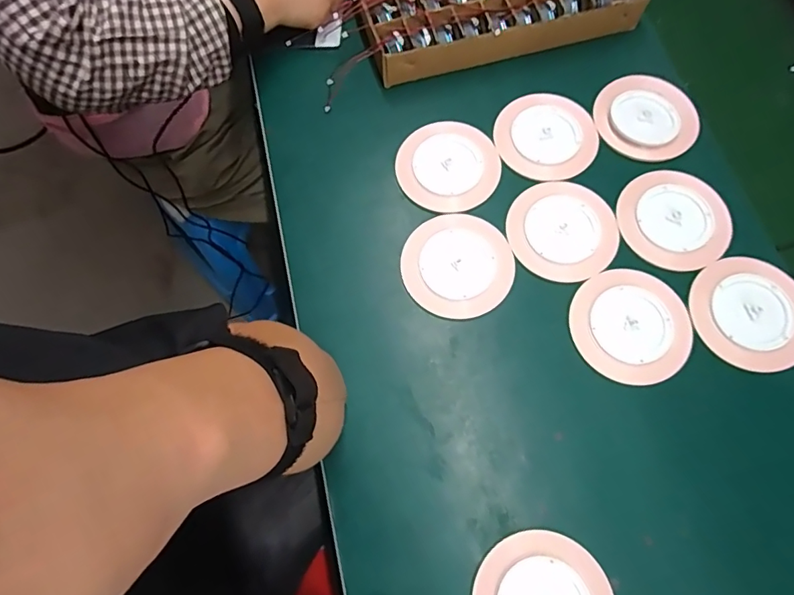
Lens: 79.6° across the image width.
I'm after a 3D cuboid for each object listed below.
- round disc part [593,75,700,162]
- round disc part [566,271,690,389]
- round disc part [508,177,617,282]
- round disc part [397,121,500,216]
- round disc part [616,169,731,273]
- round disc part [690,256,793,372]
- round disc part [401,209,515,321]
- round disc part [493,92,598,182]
[{"bbox_3d":[0.246,-0.181,0.476,0.089,0.015,0.098,-18,71,-5],"label":"round disc part"},{"bbox_3d":[0.202,0.023,0.411,0.097,0.004,0.098,-1,71,1],"label":"round disc part"},{"bbox_3d":[0.154,-0.065,0.441,0.097,0.006,0.098,-1,71,1],"label":"round disc part"},{"bbox_3d":[0.051,-0.131,0.468,0.095,0.006,0.100,-1,71,1],"label":"round disc part"},{"bbox_3d":[0.256,-0.074,0.441,0.094,0.006,0.098,-1,71,1],"label":"round disc part"},{"bbox_3d":[0.305,0.013,0.411,0.093,0.006,0.098,-1,71,1],"label":"round disc part"},{"bbox_3d":[0.055,-0.031,0.435,0.097,0.008,0.099,-1,71,1],"label":"round disc part"},{"bbox_3d":[0.148,-0.163,0.476,0.096,0.006,0.098,-1,71,1],"label":"round disc part"}]

